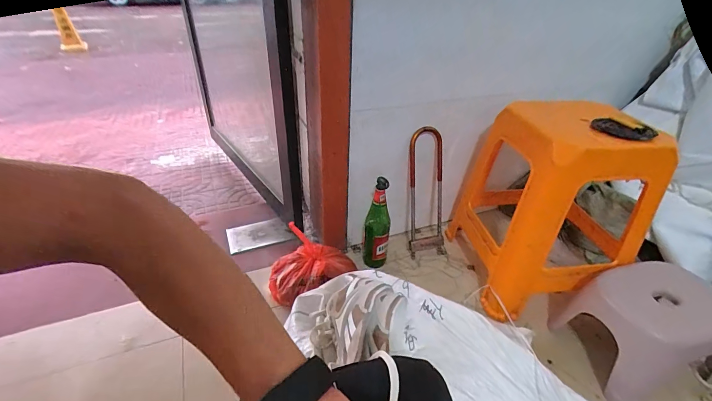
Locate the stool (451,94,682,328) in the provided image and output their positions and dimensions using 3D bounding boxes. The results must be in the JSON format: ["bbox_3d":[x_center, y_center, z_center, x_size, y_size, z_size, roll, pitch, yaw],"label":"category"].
[{"bbox_3d":[0.501,0.015,0.920,0.322,0.458,0.356,-2,35,-6],"label":"stool"}]

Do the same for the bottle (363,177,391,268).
[{"bbox_3d":[0.060,0.065,0.964,0.068,0.274,0.068,1,35,-1],"label":"bottle"}]

